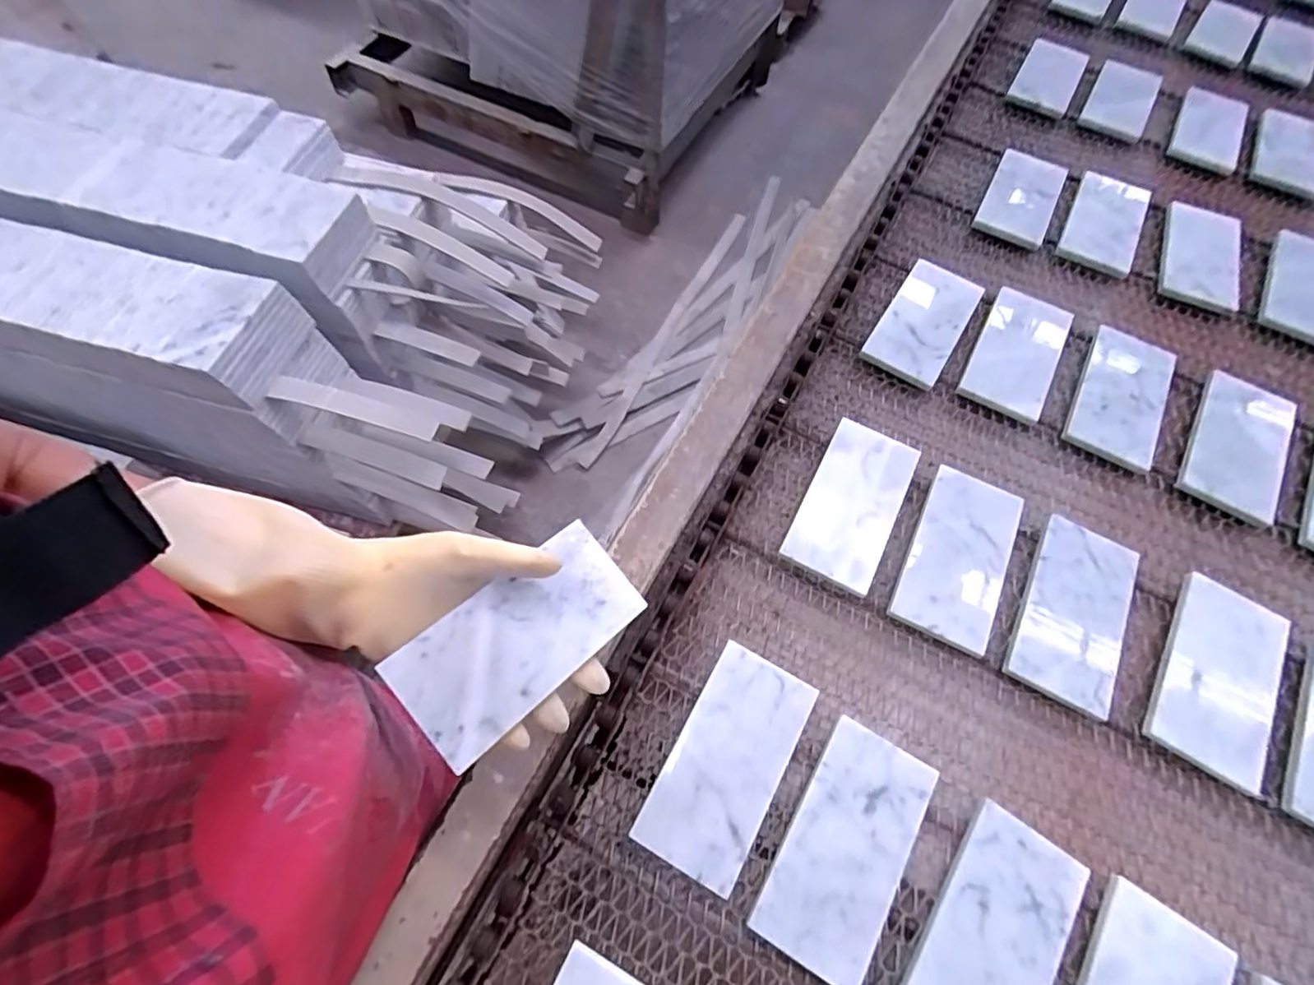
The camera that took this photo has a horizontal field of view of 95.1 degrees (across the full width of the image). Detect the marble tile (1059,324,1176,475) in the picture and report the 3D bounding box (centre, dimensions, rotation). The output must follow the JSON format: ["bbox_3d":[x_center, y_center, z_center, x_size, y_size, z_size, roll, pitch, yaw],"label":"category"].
[{"bbox_3d":[0.465,-0.099,0.601,0.076,0.011,0.172,25,60,22],"label":"marble tile"}]

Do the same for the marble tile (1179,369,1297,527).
[{"bbox_3d":[0.563,-0.050,0.581,0.078,0.018,0.159,26,67,24],"label":"marble tile"}]

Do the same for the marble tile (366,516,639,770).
[{"bbox_3d":[-0.083,0.090,0.378,0.151,0.006,0.074,-38,88,-31],"label":"marble tile"}]

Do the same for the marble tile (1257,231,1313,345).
[{"bbox_3d":[0.738,-0.236,0.679,0.083,0.014,0.169,29,66,22],"label":"marble tile"}]

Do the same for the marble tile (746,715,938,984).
[{"bbox_3d":[0.133,0.250,0.425,0.078,0.019,0.154,29,64,12],"label":"marble tile"}]

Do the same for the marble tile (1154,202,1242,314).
[{"bbox_3d":[0.636,-0.280,0.700,0.086,0.013,0.179,27,64,11],"label":"marble tile"}]

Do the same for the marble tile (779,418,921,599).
[{"bbox_3d":[0.173,0.006,0.532,0.077,0.010,0.158,25,60,13],"label":"marble tile"}]

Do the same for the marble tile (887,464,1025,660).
[{"bbox_3d":[0.259,0.051,0.516,0.079,0.008,0.159,25,62,11],"label":"marble tile"}]

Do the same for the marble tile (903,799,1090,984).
[{"bbox_3d":[0.226,0.302,0.403,0.080,0.016,0.154,35,66,14],"label":"marble tile"}]

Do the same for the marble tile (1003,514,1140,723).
[{"bbox_3d":[0.346,0.097,0.498,0.081,0.008,0.159,30,64,8],"label":"marble tile"}]

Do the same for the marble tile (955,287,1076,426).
[{"bbox_3d":[0.377,-0.148,0.627,0.081,0.010,0.171,29,64,12],"label":"marble tile"}]

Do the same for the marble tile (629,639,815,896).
[{"bbox_3d":[0.052,0.194,0.435,0.076,0.004,0.152,30,70,5],"label":"marble tile"}]

